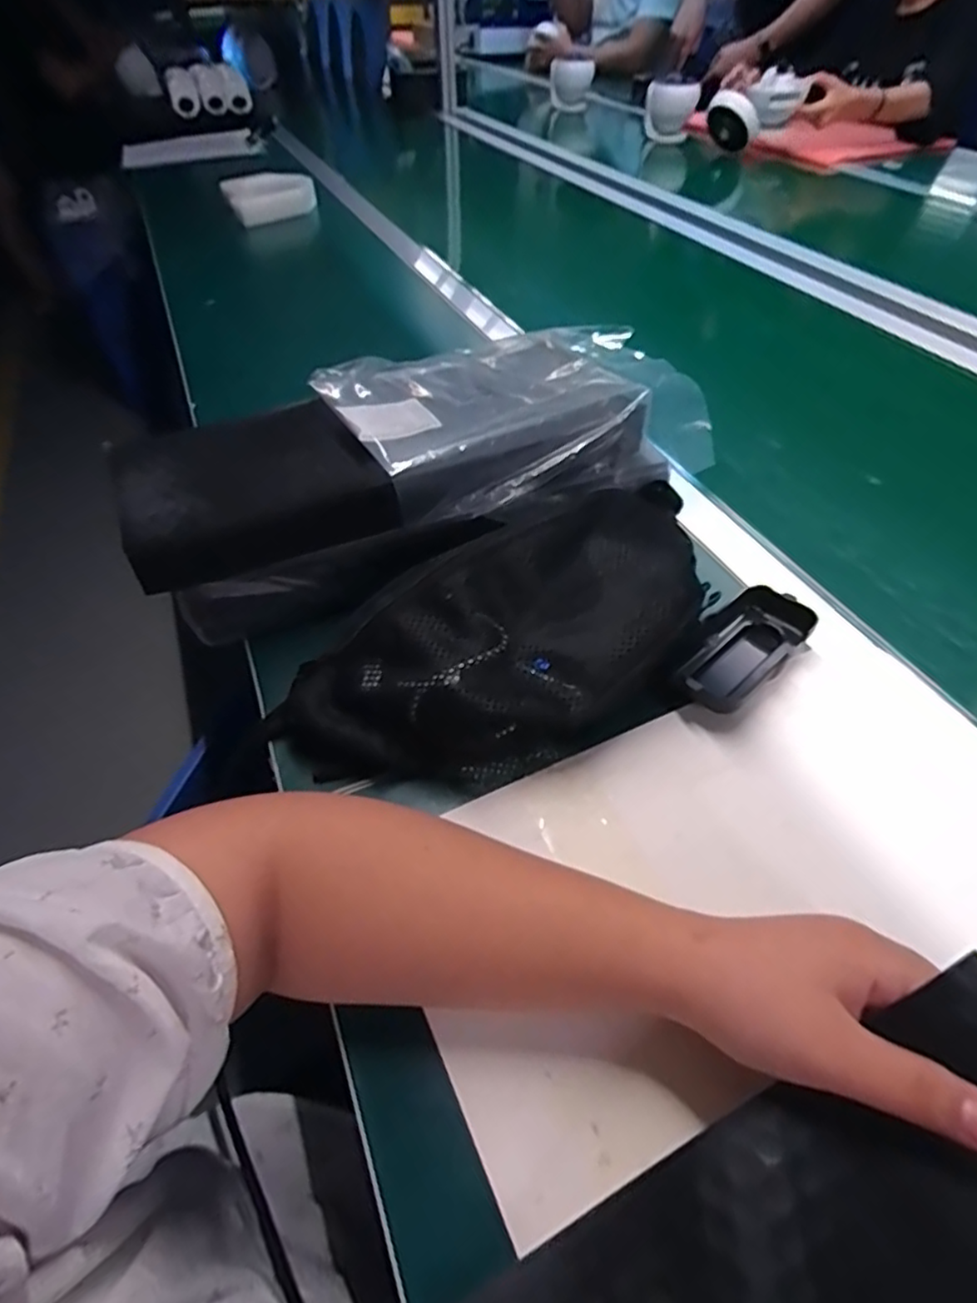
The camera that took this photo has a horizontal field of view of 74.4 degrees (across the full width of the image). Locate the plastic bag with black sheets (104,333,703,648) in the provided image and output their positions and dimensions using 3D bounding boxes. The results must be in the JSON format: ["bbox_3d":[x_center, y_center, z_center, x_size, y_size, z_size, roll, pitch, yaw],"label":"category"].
[{"bbox_3d":[-0.048,-0.148,0.492,0.391,0.095,0.161,-18,50,-14],"label":"plastic bag with black sheets"}]

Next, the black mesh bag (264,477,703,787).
[{"bbox_3d":[0.017,-0.004,0.381,0.278,0.078,0.114,-31,53,-8],"label":"black mesh bag"}]

